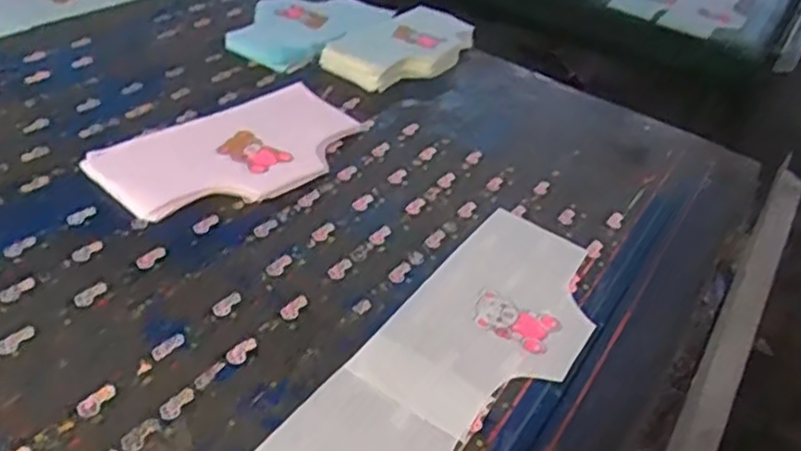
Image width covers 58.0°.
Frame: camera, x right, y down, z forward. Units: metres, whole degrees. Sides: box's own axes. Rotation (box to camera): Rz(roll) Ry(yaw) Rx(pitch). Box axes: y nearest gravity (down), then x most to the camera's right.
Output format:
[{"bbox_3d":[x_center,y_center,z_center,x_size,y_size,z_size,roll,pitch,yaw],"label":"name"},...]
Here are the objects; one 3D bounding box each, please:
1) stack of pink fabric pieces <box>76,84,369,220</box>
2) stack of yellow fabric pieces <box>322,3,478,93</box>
[{"bbox_3d":[-0.198,-0.099,0.884,0.206,0.018,0.320,31,43,24],"label":"stack of pink fabric pieces"},{"bbox_3d":[0.010,-0.293,1.168,0.157,0.038,0.281,27,42,21],"label":"stack of yellow fabric pieces"}]

